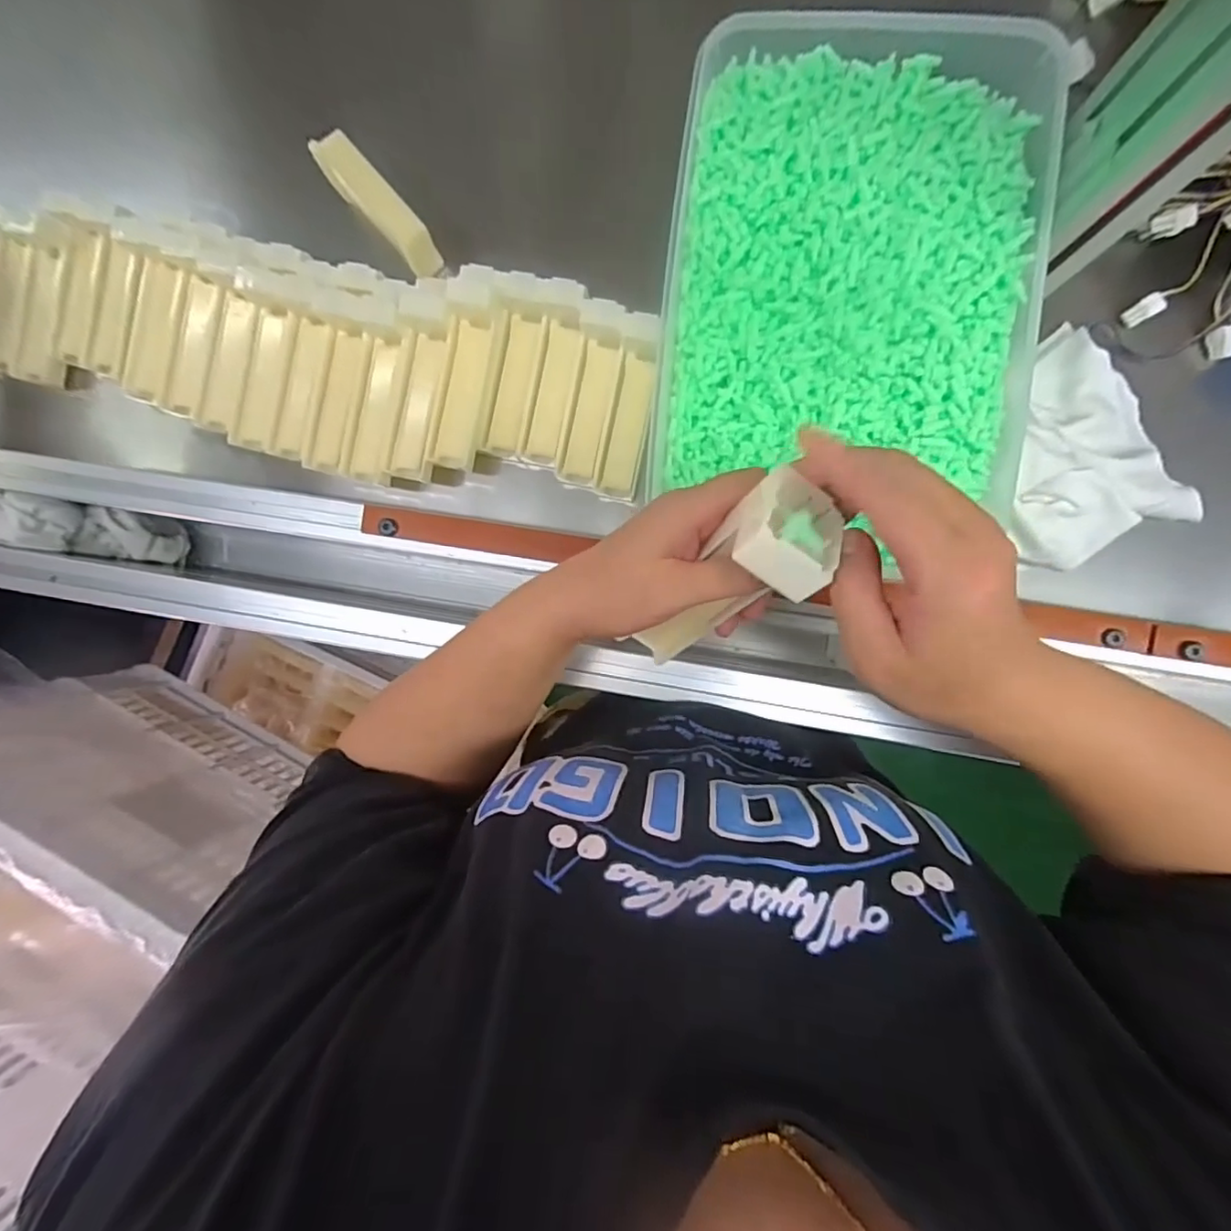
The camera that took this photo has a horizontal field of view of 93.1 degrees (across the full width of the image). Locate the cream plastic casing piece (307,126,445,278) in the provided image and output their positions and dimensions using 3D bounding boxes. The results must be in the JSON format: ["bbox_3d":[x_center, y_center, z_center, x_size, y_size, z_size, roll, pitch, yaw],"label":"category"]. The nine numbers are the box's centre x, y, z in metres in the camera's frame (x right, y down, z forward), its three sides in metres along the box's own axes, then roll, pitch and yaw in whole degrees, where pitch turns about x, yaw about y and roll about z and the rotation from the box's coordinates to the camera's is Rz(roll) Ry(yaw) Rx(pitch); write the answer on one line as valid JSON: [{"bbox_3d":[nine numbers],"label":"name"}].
[{"bbox_3d":[-0.199,-0.345,0.490,0.033,0.038,0.119,-44,103,4],"label":"cream plastic casing piece"}]

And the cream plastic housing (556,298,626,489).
[{"bbox_3d":[-0.021,-0.184,0.486,0.035,0.029,0.141,12,93,3],"label":"cream plastic housing"}]

